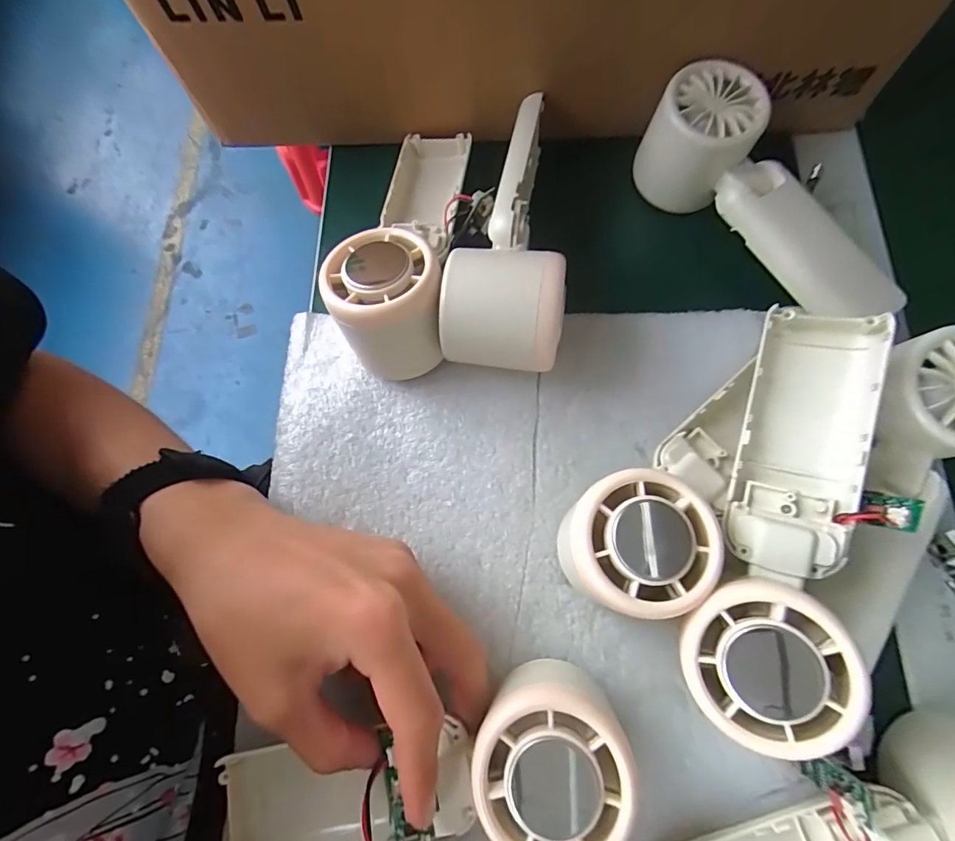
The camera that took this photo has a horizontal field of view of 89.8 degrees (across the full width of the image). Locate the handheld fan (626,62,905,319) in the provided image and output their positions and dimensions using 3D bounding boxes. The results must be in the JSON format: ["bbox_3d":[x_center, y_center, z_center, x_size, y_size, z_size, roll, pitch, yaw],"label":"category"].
[{"bbox_3d":[0.154,-0.120,0.270,0.158,0.056,0.060,43,77,-2],"label":"handheld fan"}]

